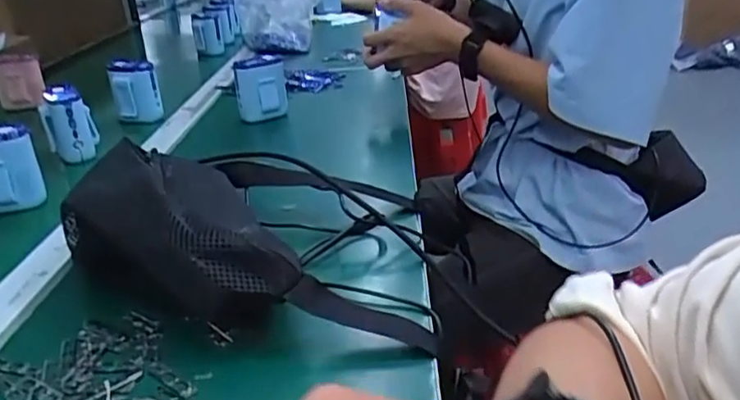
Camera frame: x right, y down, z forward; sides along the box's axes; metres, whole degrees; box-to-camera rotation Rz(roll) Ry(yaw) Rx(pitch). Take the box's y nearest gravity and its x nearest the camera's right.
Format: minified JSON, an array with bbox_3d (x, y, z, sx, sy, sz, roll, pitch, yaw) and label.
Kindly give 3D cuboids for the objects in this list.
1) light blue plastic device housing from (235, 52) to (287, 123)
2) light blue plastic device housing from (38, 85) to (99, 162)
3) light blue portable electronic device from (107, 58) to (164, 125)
[{"bbox_3d":[-0.150,-0.155,0.855,0.069,0.079,0.064,-8,25,-11],"label":"light blue plastic device housing"},{"bbox_3d":[-0.373,-0.096,0.771,0.054,0.082,0.061,-21,30,-33],"label":"light blue plastic device housing"},{"bbox_3d":[-0.340,-0.159,0.899,0.062,0.090,0.061,-13,27,-20],"label":"light blue portable electronic device"}]

